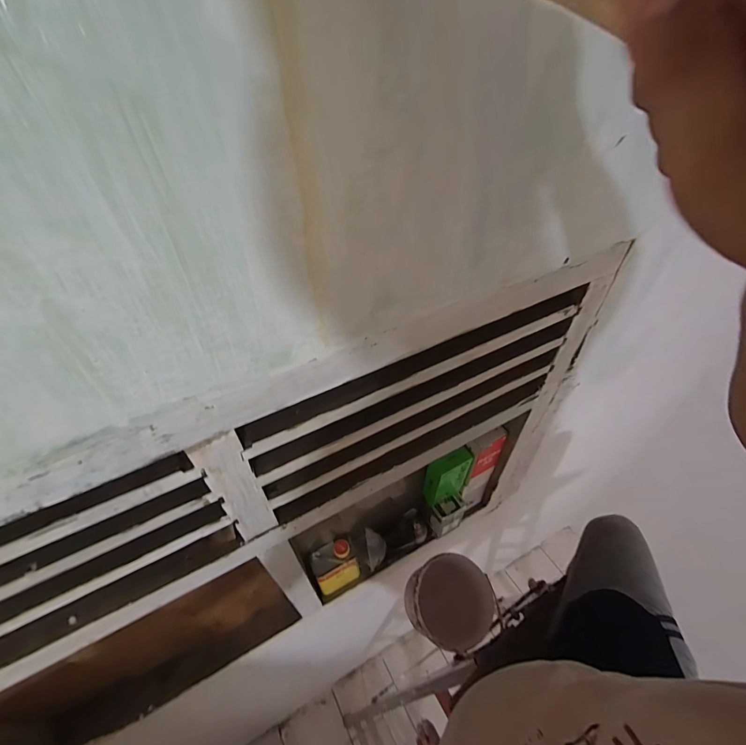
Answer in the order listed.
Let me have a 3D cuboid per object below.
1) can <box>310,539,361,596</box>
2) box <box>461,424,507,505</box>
[{"bbox_3d":[-0.095,0.501,0.953,0.111,0.177,0.079,-23,49,-19],"label":"can"},{"bbox_3d":[0.278,0.263,0.996,0.090,0.333,0.056,-28,51,-23],"label":"box"}]

